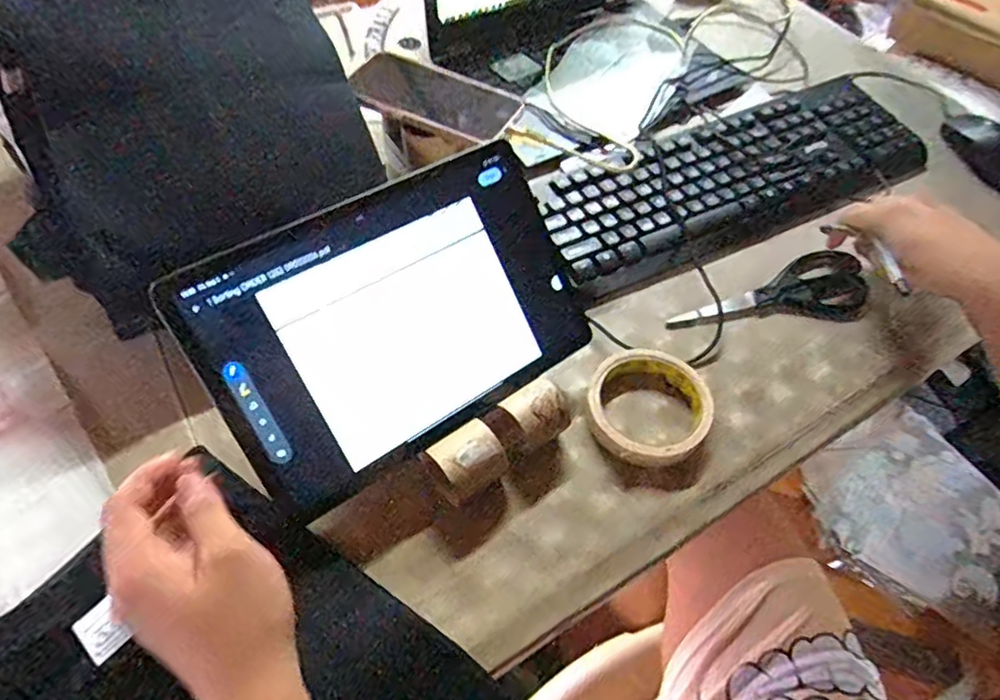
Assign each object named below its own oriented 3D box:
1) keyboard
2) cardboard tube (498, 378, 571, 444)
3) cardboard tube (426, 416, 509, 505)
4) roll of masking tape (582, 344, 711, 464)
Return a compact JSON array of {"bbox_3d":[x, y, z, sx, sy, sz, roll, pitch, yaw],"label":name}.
[{"bbox_3d":[0.232,-0.179,0.595,0.418,0.024,0.165,-22,60,-16],"label":"keyboard"},{"bbox_3d":[0.027,0.048,0.427,0.040,0.038,0.035,-27,61,-19],"label":"cardboard tube"},{"bbox_3d":[-0.021,0.078,0.408,0.044,0.037,0.040,-28,62,-20],"label":"cardboard tube"},{"bbox_3d":[0.112,0.040,0.448,0.094,0.024,0.089,1,56,-2],"label":"roll of masking tape"}]

